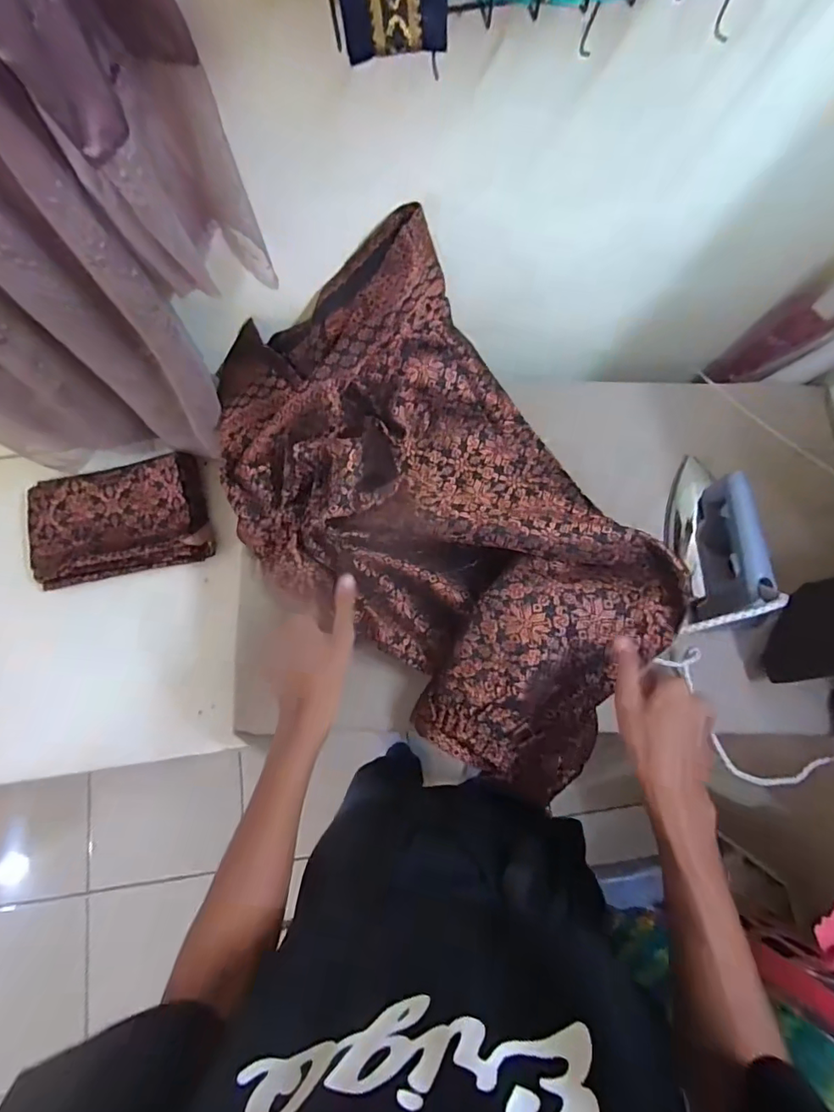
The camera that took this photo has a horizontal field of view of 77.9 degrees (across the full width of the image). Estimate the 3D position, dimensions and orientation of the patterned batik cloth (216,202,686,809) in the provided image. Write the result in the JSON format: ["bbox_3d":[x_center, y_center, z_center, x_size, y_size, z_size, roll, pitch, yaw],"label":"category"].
[{"bbox_3d":[0.023,-0.066,0.578,0.643,0.235,0.366,42,80,9],"label":"patterned batik cloth"}]

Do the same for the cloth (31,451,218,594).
[{"bbox_3d":[-0.460,-0.057,0.785,0.271,0.047,0.166,-11,76,-3],"label":"cloth"}]

